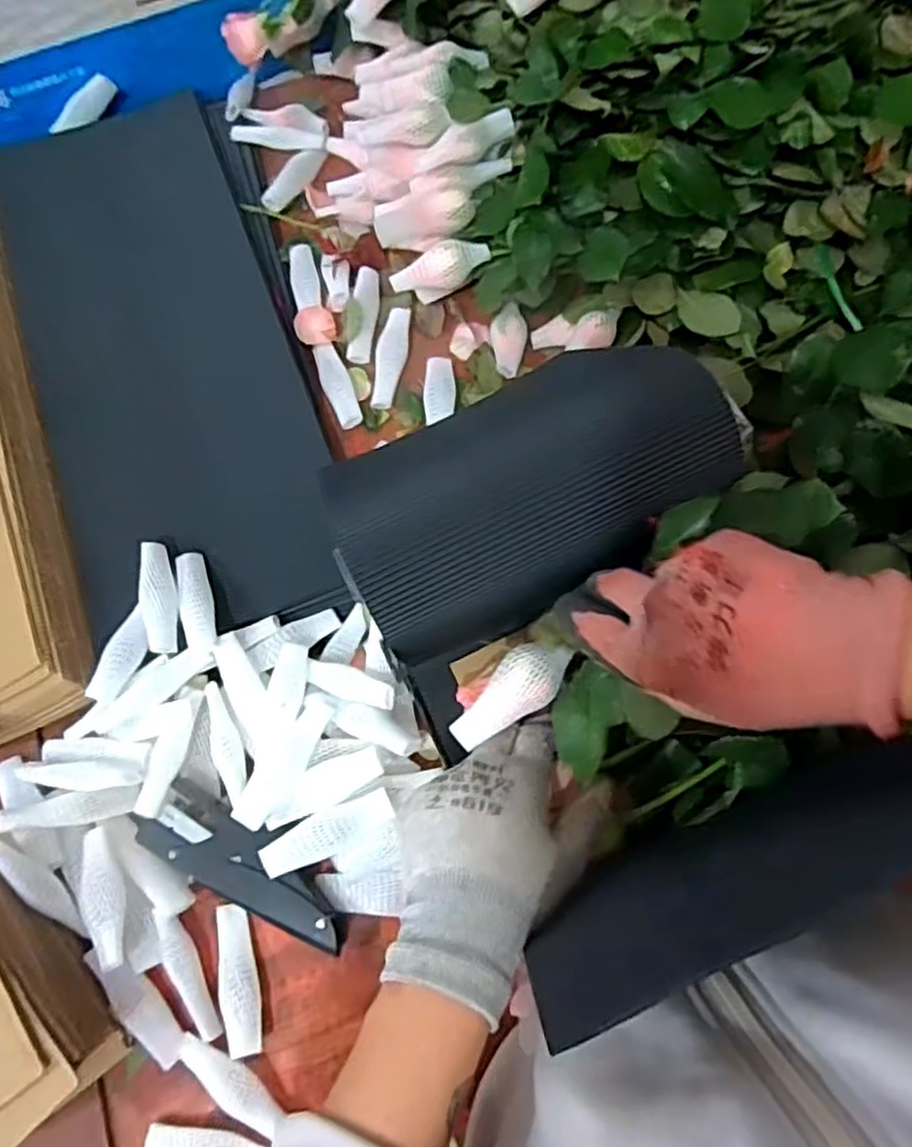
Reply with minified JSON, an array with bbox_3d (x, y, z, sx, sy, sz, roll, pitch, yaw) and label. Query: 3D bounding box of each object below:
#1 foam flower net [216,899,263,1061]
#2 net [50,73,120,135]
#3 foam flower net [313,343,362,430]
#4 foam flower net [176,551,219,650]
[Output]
[{"bbox_3d":[-0.142,0.262,0.458,0.025,0.007,0.086,-16,62,-3],"label":"foam flower net"},{"bbox_3d":[-0.375,-0.464,0.707,0.078,0.031,0.024,-25,75,18],"label":"net"},{"bbox_3d":[-0.100,-0.160,0.598,0.025,0.013,0.086,-17,71,-3],"label":"foam flower net"},{"bbox_3d":[-0.190,0.018,0.516,0.021,0.011,0.081,-18,61,-3],"label":"foam flower net"}]

